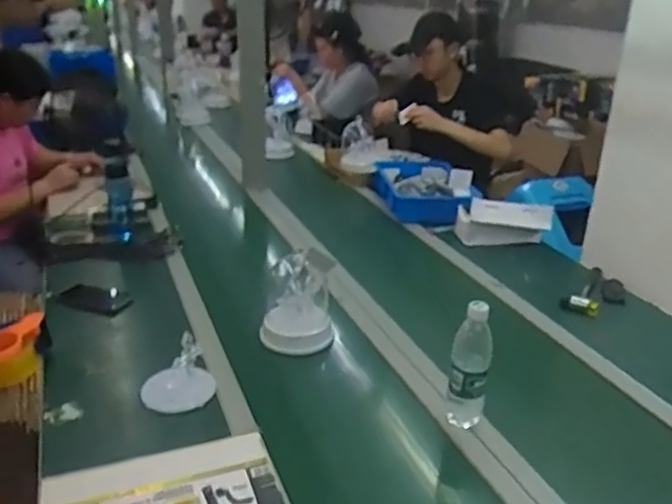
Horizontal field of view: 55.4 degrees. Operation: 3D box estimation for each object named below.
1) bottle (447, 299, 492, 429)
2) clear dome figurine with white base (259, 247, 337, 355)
[{"bbox_3d":[0.224,0.190,1.069,0.059,0.235,0.063,8,24,13],"label":"bottle"},{"bbox_3d":[-0.076,0.094,1.330,0.140,0.187,0.125,3,23,2],"label":"clear dome figurine with white base"}]

